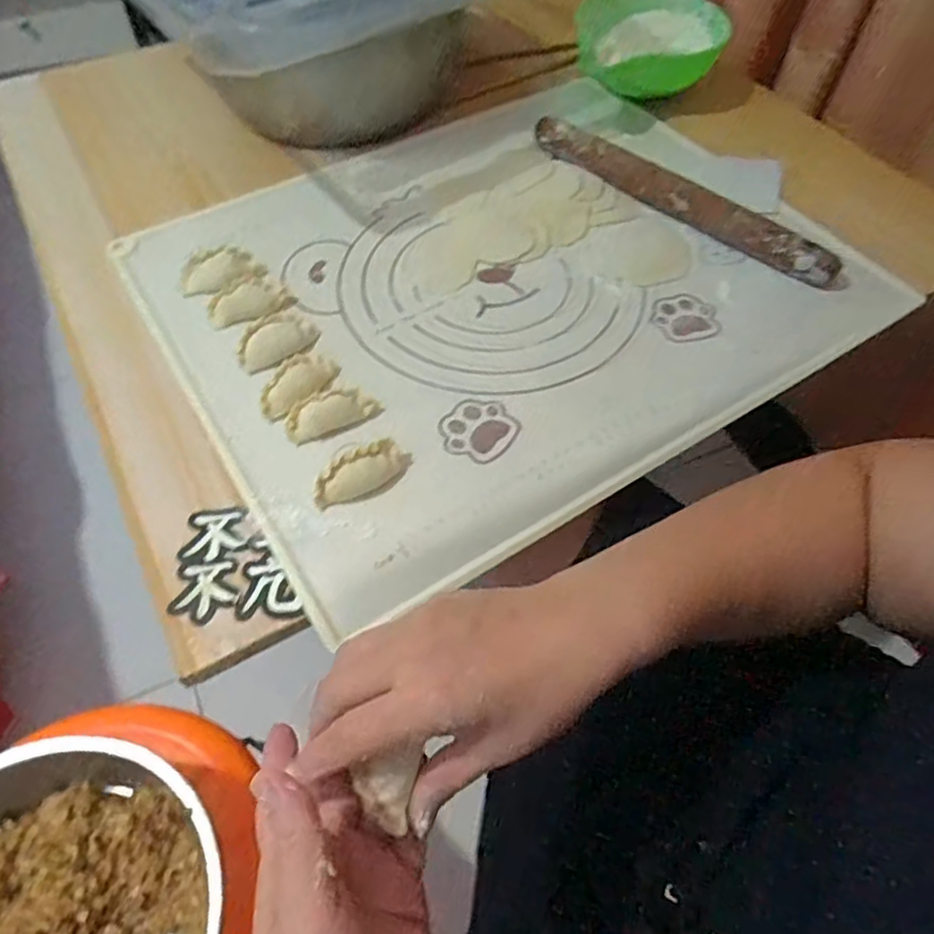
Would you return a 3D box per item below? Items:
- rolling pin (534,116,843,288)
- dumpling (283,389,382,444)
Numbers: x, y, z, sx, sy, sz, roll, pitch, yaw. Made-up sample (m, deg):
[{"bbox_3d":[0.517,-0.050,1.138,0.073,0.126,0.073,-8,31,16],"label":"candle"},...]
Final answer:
[{"bbox_3d":[0.168,-0.221,0.544,0.280,0.032,0.024,38,63,23],"label":"rolling pin"},{"bbox_3d":[-0.087,-0.035,0.430,0.061,0.017,0.023,-19,58,-13],"label":"dumpling"}]

